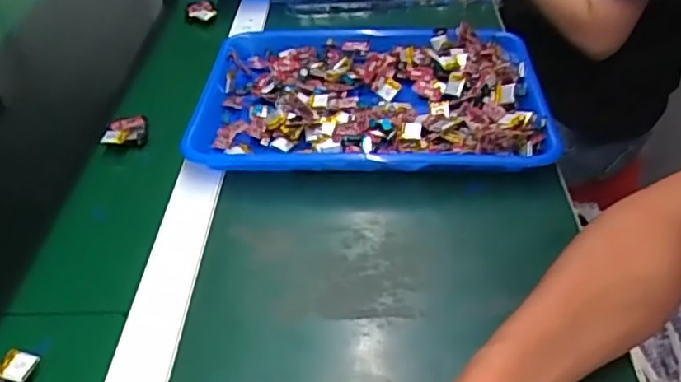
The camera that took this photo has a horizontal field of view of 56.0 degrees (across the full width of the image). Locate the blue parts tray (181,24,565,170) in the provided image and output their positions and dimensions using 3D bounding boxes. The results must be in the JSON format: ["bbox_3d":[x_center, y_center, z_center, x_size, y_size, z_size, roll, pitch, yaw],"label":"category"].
[{"bbox_3d":[0.028,-0.098,0.652,0.340,0.037,0.253,-1,40,4],"label":"blue parts tray"}]

